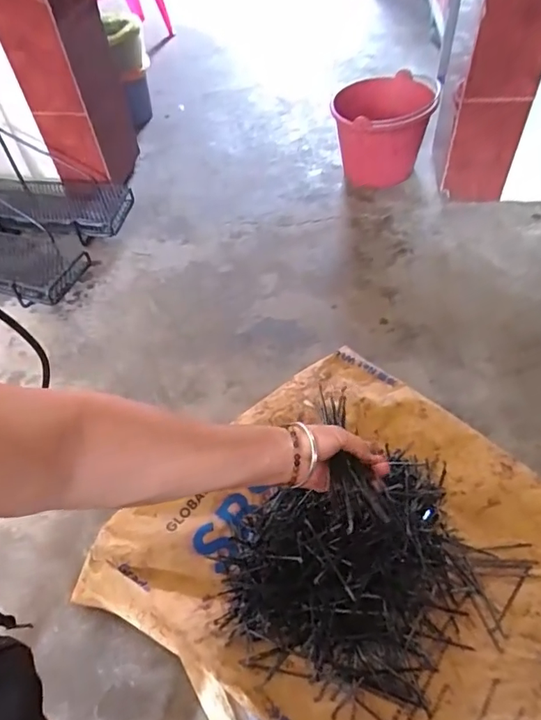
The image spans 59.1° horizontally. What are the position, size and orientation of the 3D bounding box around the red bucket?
[{"bbox_3d":[0.290,-0.587,1.260,0.239,0.214,0.291,5,52,9],"label":"red bucket"}]

